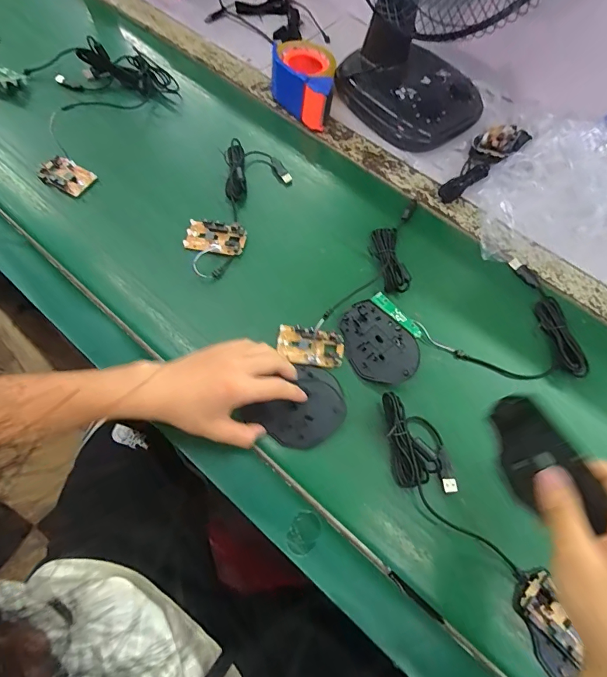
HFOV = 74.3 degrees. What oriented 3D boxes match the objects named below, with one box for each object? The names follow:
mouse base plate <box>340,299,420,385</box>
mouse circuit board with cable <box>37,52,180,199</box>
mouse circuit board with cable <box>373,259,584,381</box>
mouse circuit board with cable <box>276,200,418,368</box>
[{"bbox_3d":[0.084,0.008,0.471,0.072,0.005,0.104,-46,67,1],"label":"mouse base plate"},{"bbox_3d":[-0.291,-0.344,0.614,0.196,0.049,0.277,-8,67,-6],"label":"mouse circuit board with cable"},{"bbox_3d":[0.210,-0.012,0.488,0.214,0.029,0.148,-11,74,-2],"label":"mouse circuit board with cable"},{"bbox_3d":[0.067,-0.057,0.508,0.083,0.042,0.262,40,78,11],"label":"mouse circuit board with cable"}]

